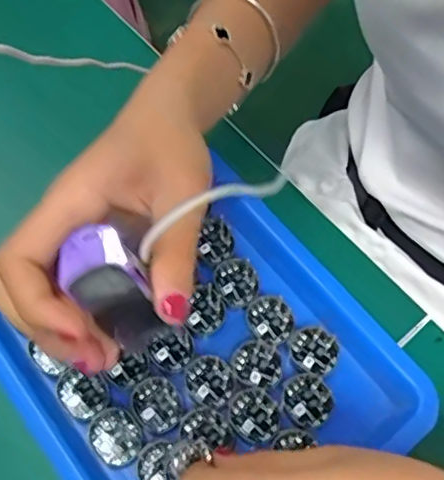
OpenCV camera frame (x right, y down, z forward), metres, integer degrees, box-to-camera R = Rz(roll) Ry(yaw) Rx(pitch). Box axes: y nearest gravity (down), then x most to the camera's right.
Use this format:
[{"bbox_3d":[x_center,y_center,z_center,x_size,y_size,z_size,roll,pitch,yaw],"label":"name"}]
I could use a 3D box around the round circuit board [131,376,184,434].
[{"bbox_3d":[-0.034,0.086,0.307,0.025,0.004,0.028,-30,68,-15],"label":"round circuit board"}]

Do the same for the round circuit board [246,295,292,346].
[{"bbox_3d":[0.027,0.045,0.330,0.024,0.004,0.028,-15,65,-8],"label":"round circuit board"}]

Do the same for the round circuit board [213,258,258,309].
[{"bbox_3d":[0.008,0.025,0.339,0.025,0.004,0.028,1,64,-1],"label":"round circuit board"}]

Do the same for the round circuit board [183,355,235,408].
[{"bbox_3d":[-0.007,0.075,0.314,0.025,0.004,0.027,0,64,-1],"label":"round circuit board"}]

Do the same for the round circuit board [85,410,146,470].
[{"bbox_3d":[-0.054,0.100,0.299,0.025,0.004,0.028,-40,71,-18],"label":"round circuit board"}]

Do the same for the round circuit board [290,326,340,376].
[{"bbox_3d":[0.051,0.060,0.322,0.025,0.004,0.027,0,64,-1],"label":"round circuit board"}]

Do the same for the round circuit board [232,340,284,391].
[{"bbox_3d":[0.020,0.067,0.319,0.026,0.004,0.027,0,64,-1],"label":"round circuit board"}]

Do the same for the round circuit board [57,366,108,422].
[{"bbox_3d":[-0.074,0.081,0.307,0.027,0.004,0.023,35,68,15],"label":"round circuit board"}]

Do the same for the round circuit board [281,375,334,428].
[{"bbox_3d":[0.045,0.085,0.310,0.026,0.004,0.027,0,64,-1],"label":"round circuit board"}]

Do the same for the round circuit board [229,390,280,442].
[{"bbox_3d":[0.017,0.091,0.306,0.025,0.004,0.027,0,64,-1],"label":"round circuit board"}]

